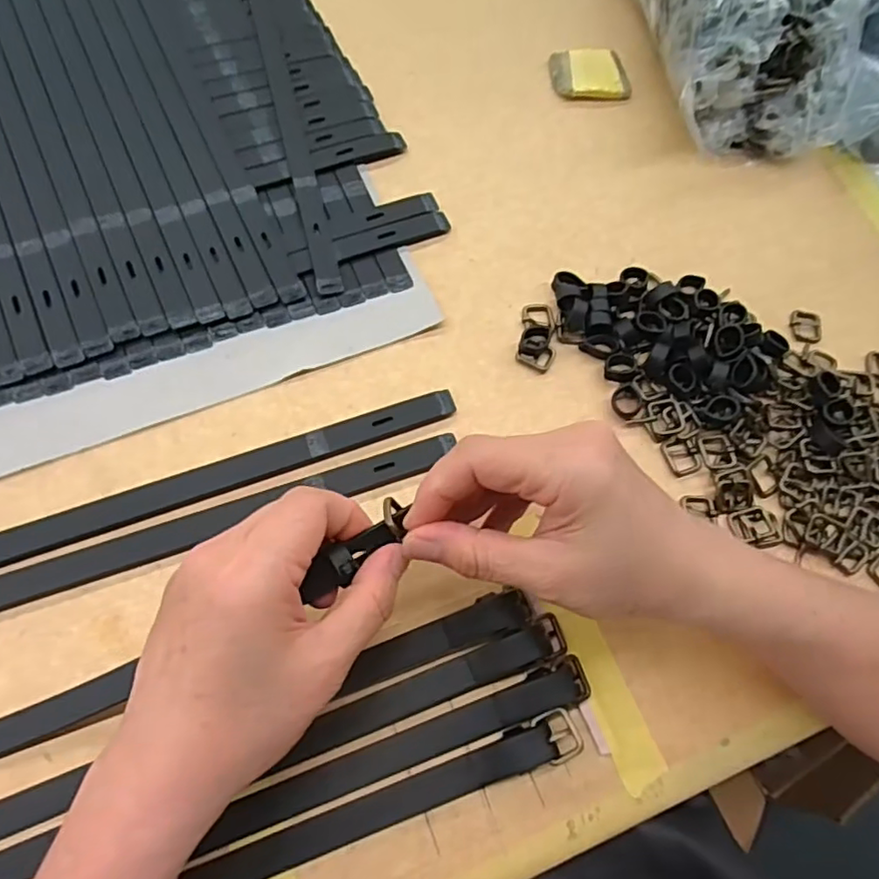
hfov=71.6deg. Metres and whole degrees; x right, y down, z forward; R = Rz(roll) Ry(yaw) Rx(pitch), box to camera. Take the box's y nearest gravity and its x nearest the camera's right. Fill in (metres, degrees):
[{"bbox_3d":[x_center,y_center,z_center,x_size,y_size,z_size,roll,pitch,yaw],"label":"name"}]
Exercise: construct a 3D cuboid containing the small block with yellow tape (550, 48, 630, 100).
[{"bbox_3d":[0.116,-0.281,0.470,0.059,0.008,0.047,-5,70,-4],"label":"small block with yellow tape"}]

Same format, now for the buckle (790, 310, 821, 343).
[{"bbox_3d":[0.246,-0.076,0.410,0.021,0.005,0.025,12,70,-2],"label":"buckle"}]

